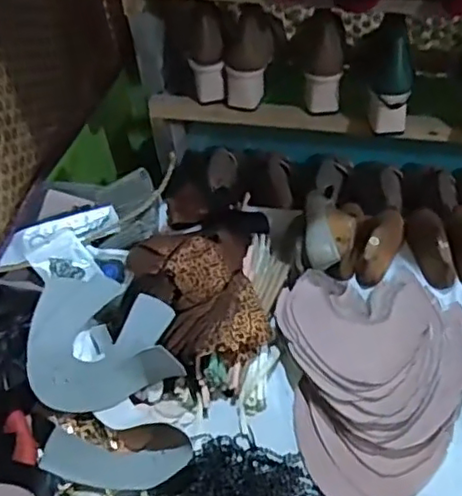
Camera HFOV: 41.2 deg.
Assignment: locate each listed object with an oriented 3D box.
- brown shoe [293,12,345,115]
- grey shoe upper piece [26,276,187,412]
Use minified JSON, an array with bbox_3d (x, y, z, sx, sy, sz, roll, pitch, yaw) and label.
[{"bbox_3d":[0.130,-0.262,0.890,0.066,0.125,0.049,2,48,9],"label":"brown shoe"},{"bbox_3d":[-0.155,0.107,0.740,0.165,0.033,0.157,-10,71,-10],"label":"grey shoe upper piece"}]

